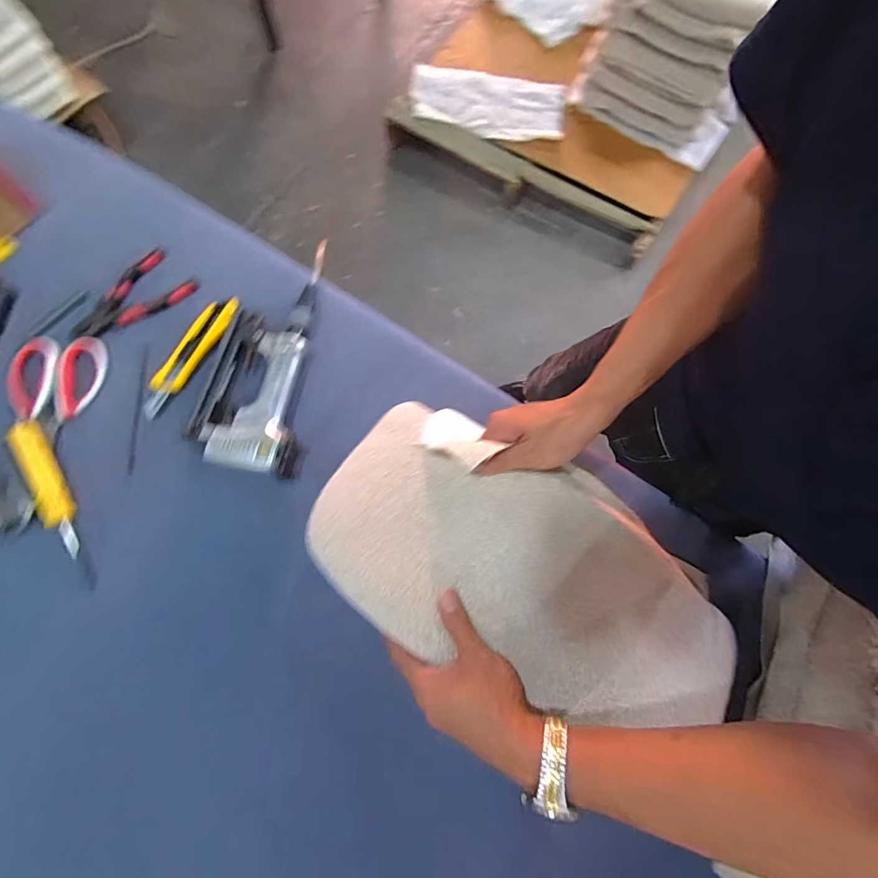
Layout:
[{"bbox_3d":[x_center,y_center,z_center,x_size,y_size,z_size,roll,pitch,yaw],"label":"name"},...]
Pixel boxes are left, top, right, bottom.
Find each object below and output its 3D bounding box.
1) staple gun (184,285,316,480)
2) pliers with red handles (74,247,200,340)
[{"bbox_3d":[-0.214,-0.084,0.513,0.130,0.036,0.247,9,74,0],"label":"staple gun"},{"bbox_3d":[-0.400,-0.184,0.548,0.149,0.017,0.084,-36,79,-12],"label":"pliers with red handles"}]

